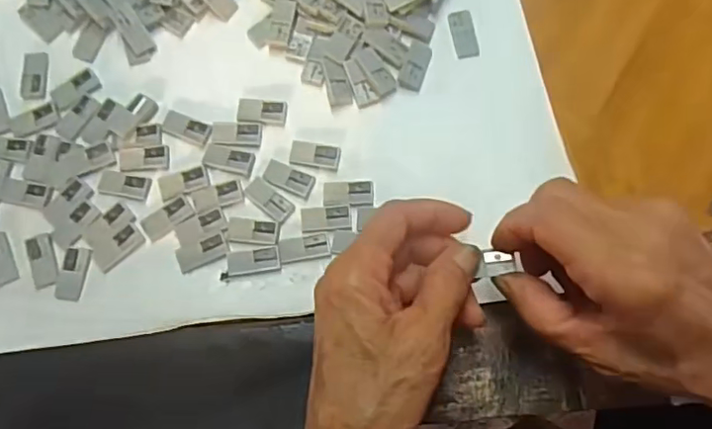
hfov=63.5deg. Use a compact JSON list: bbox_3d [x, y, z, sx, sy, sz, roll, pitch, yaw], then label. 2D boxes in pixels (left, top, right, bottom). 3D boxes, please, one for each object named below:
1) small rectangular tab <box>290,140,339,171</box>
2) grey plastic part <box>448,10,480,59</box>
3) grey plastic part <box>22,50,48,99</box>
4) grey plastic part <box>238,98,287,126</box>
[{"bbox_3d":[-0.023,-0.034,0.325,0.029,0.004,0.014,11,78,4],"label":"small rectangular tab"},{"bbox_3d":[0.064,-0.107,0.341,0.014,0.004,0.029,-10,77,-1],"label":"grey plastic part"},{"bbox_3d":[-0.190,-0.082,0.339,0.014,0.004,0.031,-4,77,0],"label":"grey plastic part"},{"bbox_3d":[-0.054,-0.060,0.330,0.028,0.004,0.014,6,77,2],"label":"grey plastic part"}]

